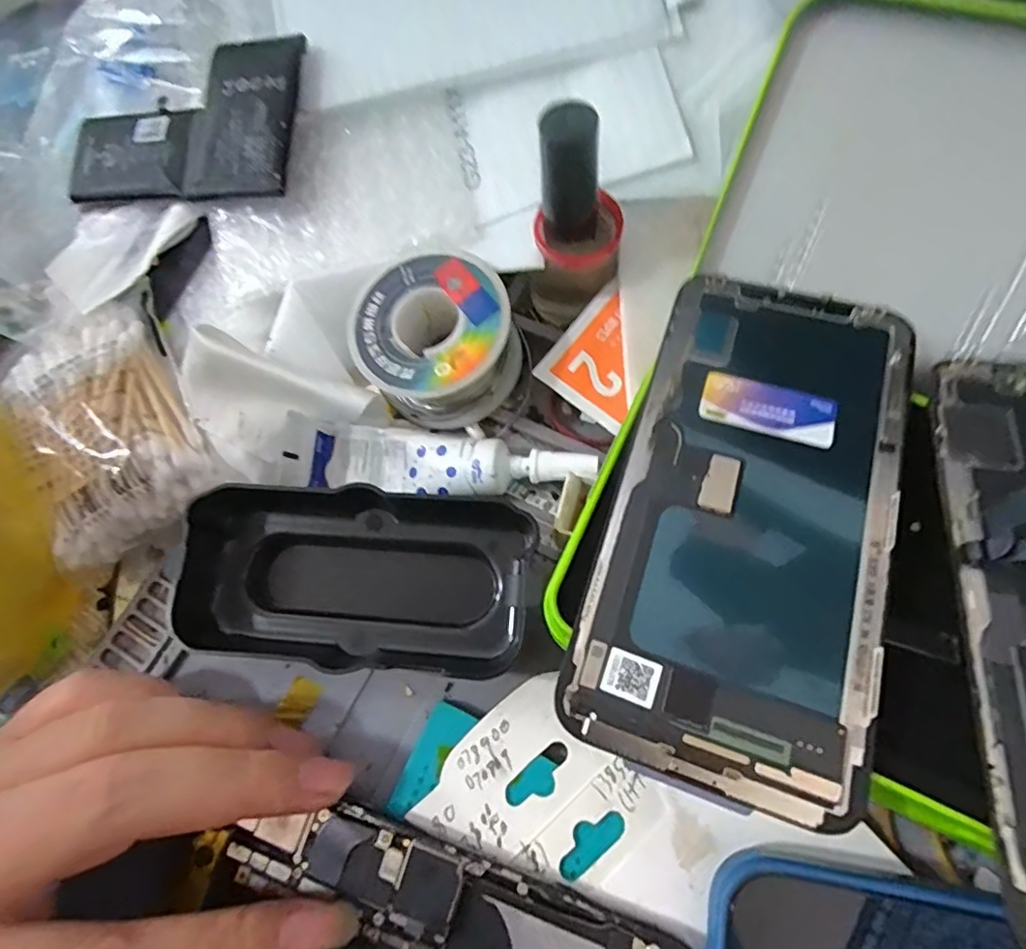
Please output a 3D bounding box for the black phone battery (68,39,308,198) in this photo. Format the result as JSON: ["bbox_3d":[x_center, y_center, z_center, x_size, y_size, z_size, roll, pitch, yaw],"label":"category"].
[{"bbox_3d":[-0.125,-0.132,0.215,0.094,0.006,0.059,5,84,16],"label":"black phone battery"}]

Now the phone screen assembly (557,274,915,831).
[{"bbox_3d":[0.063,0.007,0.151,0.066,0.004,0.139,17,68,12],"label":"phone screen assembly"}]

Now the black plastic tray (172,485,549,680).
[{"bbox_3d":[-0.048,0.034,0.183,0.106,0.020,0.051,6,77,2],"label":"black plastic tray"}]

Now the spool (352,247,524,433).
[{"bbox_3d":[-0.026,-0.046,0.200,0.051,0.031,0.052,0,77,0],"label":"spool"}]

